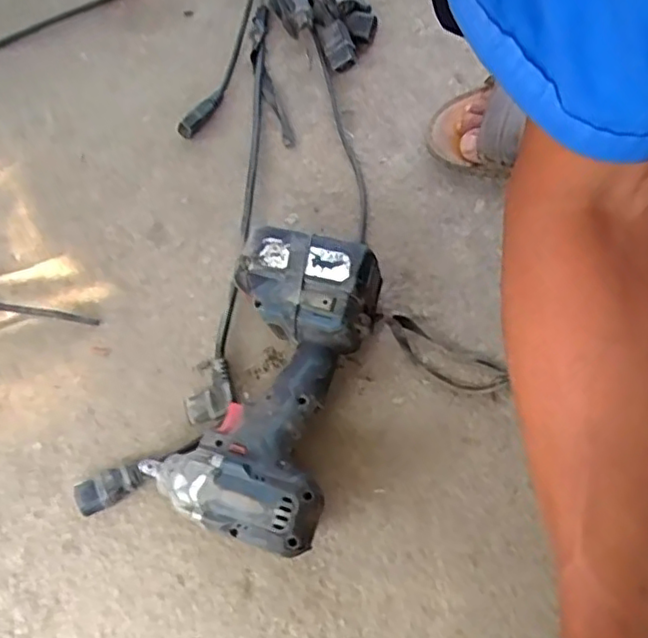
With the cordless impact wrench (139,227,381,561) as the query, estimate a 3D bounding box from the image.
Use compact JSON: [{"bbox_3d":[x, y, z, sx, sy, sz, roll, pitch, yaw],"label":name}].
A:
[{"bbox_3d":[-0.039,0.049,0.506,0.136,0.077,0.232,18,72,11],"label":"cordless impact wrench"}]

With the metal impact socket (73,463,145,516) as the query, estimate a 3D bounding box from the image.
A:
[{"bbox_3d":[-0.169,0.135,0.512,0.052,0.022,0.026,-26,70,-6],"label":"metal impact socket"}]

